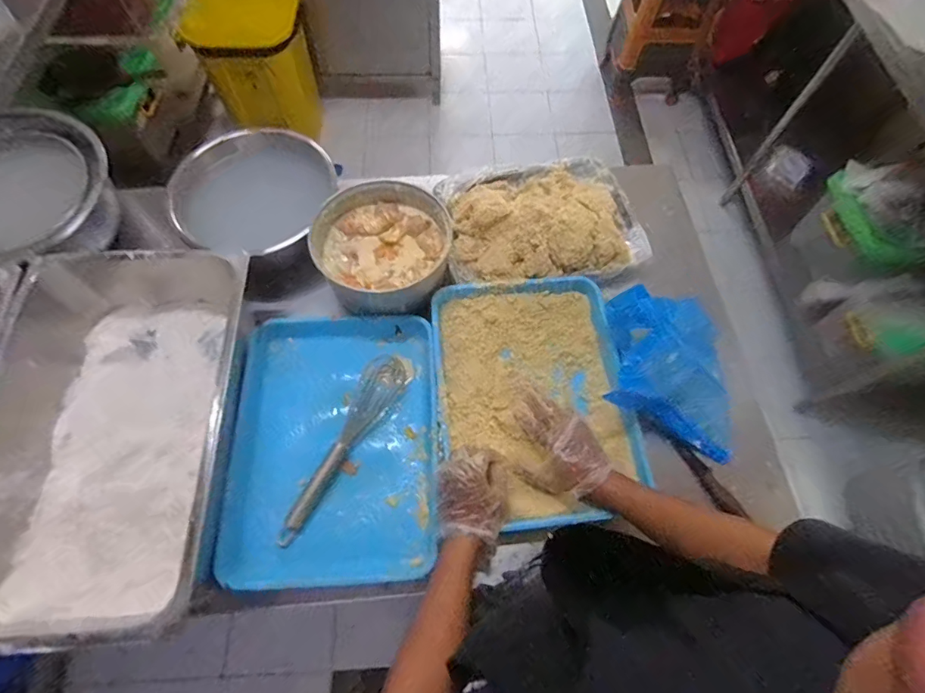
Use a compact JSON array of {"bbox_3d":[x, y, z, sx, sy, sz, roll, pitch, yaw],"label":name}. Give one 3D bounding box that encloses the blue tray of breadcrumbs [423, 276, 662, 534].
[{"bbox_3d":[0.112,0.075,0.758,0.306,0.046,0.400,-5,66,-4],"label":"blue tray of breadcrumbs"}]

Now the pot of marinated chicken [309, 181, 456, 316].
[{"bbox_3d":[-0.138,-0.171,0.815,0.229,0.096,0.225,-3,65,-3],"label":"pot of marinated chicken"}]

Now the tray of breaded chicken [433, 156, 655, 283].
[{"bbox_3d":[0.154,-0.251,0.869,0.361,0.078,0.256,-8,66,-5],"label":"tray of breaded chicken"}]

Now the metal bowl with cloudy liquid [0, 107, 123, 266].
[{"bbox_3d":[-0.766,-0.238,0.810,0.289,0.154,0.326,17,66,6],"label":"metal bowl with cloudy liquid"}]

